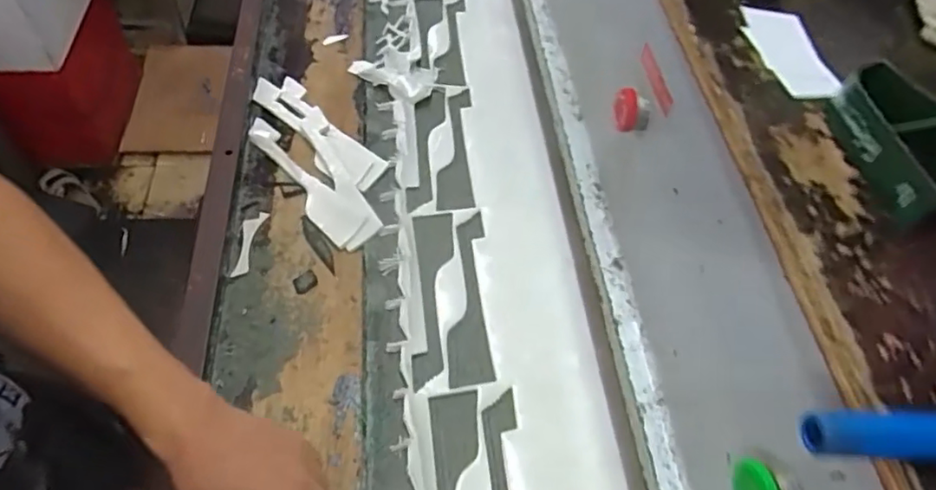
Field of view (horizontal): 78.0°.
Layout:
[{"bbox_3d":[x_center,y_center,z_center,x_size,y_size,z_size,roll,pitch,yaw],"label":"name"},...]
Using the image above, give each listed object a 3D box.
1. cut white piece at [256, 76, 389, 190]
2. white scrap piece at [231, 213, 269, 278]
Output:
[{"bbox_3d":[-0.194,-0.147,0.738,0.063,0.014,0.222,-36,65,-25],"label":"cut white piece"},{"bbox_3d":[-0.244,0.000,0.636,0.022,0.011,0.084,8,55,1],"label":"white scrap piece"}]

